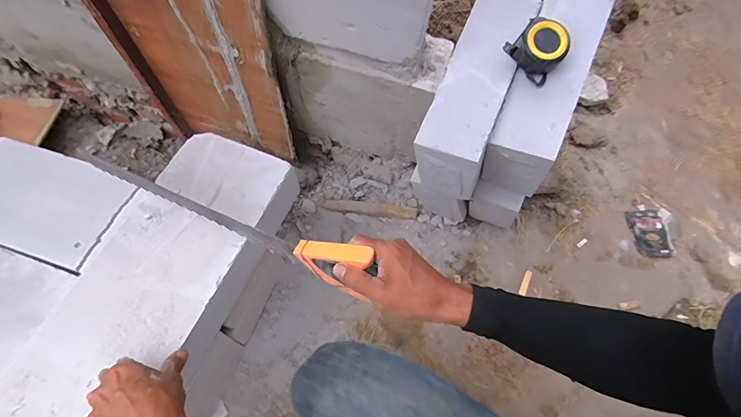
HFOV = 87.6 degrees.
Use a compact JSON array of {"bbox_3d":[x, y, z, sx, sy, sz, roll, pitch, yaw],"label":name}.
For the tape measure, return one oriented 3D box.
[{"bbox_3d":[0.243,-0.234,0.558,0.078,0.044,0.073,37,91,1],"label":"tape measure"}]

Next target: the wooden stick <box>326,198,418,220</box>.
[{"bbox_3d":[0.002,-0.001,0.931,0.222,0.018,0.030,8,67,0],"label":"wooden stick"}]

